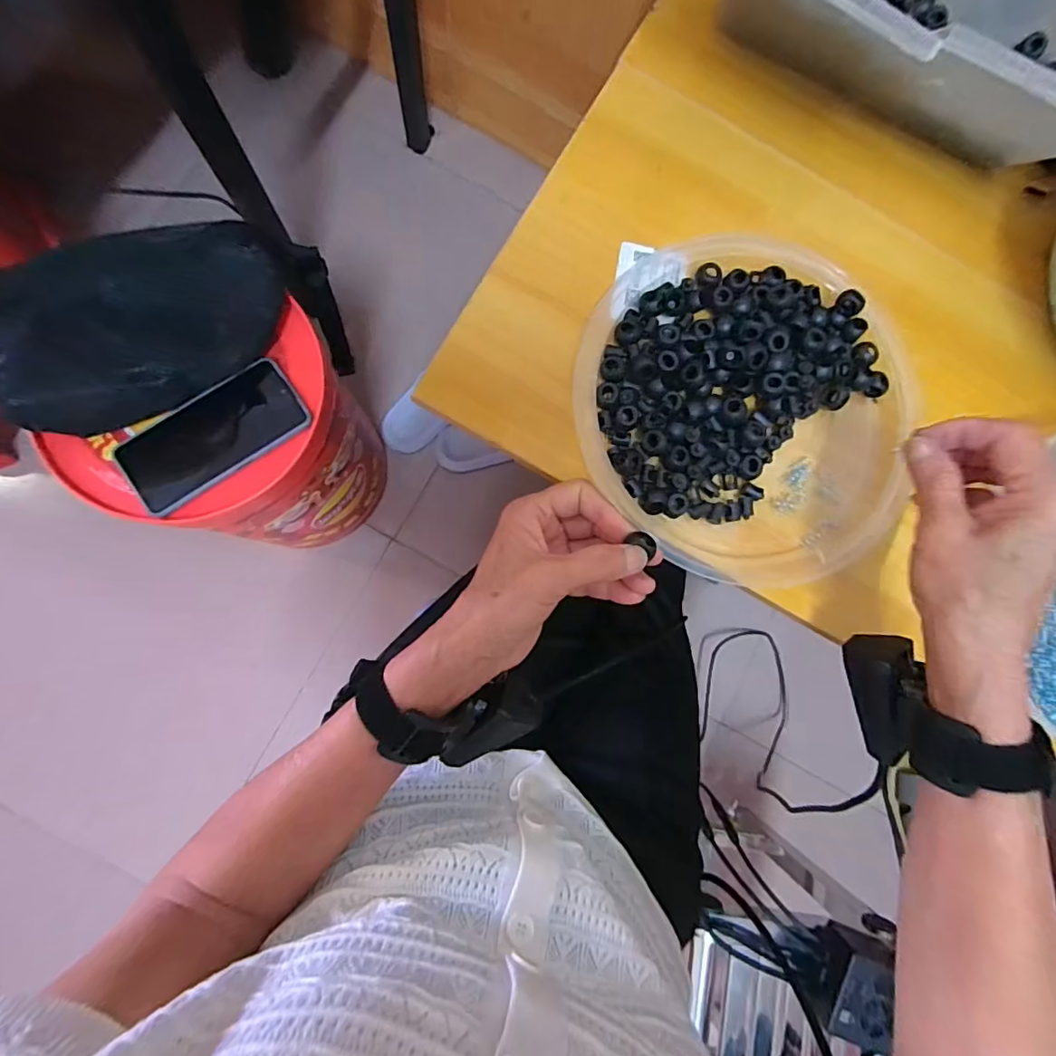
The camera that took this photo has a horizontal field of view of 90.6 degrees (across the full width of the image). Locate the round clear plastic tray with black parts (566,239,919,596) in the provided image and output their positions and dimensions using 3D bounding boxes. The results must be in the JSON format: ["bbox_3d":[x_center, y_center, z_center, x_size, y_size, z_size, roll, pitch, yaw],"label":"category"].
[{"bbox_3d":[0.147,-0.085,0.353,0.225,0.031,0.227,0,84,-5],"label":"round clear plastic tray with black parts"}]

